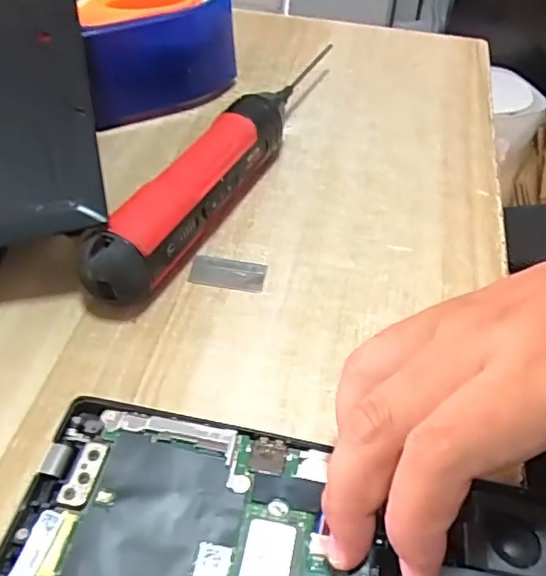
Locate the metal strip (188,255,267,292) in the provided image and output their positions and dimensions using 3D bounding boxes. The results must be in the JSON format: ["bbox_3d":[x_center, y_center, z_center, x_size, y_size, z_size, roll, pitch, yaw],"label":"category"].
[{"bbox_3d":[-0.023,-0.009,0.308,0.038,0.004,0.019,9,46,5],"label":"metal strip"}]

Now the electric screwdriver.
[{"bbox_3d":[-0.029,-0.069,0.339,0.030,0.044,0.223,22,48,16],"label":"electric screwdriver"}]

